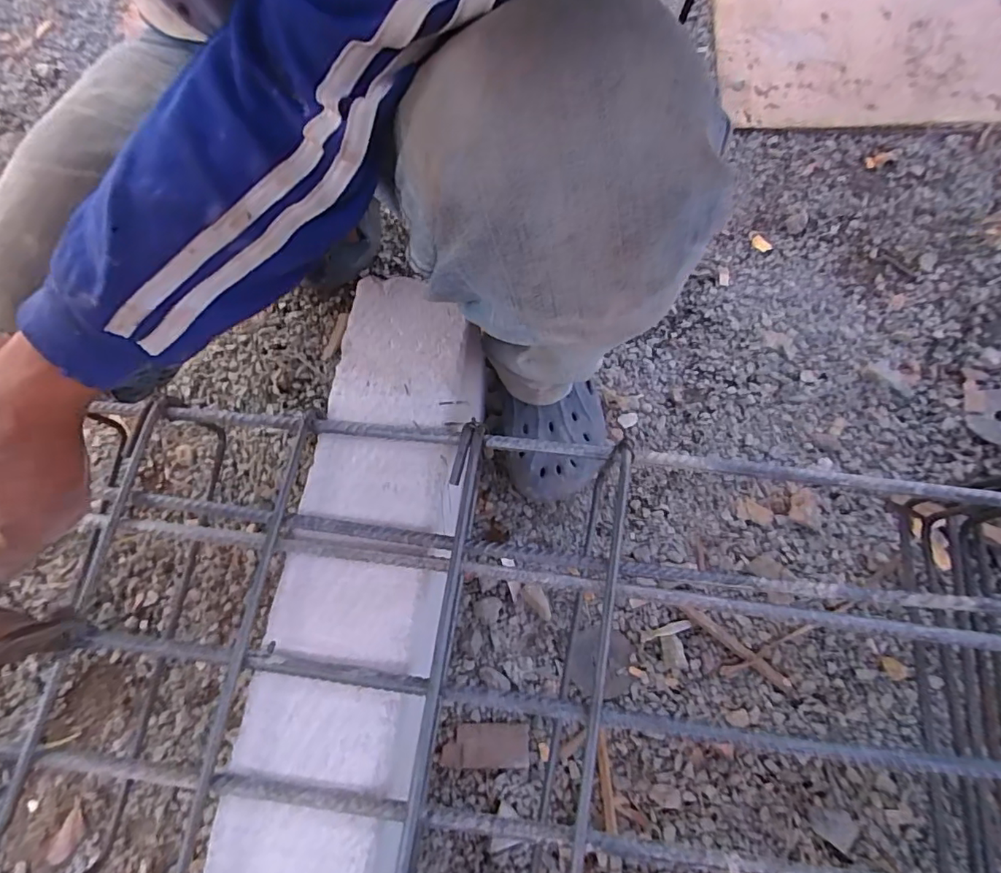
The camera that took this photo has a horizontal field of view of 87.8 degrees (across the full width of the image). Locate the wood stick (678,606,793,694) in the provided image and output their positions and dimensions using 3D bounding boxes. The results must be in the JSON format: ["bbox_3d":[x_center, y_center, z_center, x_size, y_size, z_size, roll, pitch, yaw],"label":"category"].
[{"bbox_3d":[0.231,0.204,0.506,0.122,0.008,0.011,37,76,14],"label":"wood stick"}]

